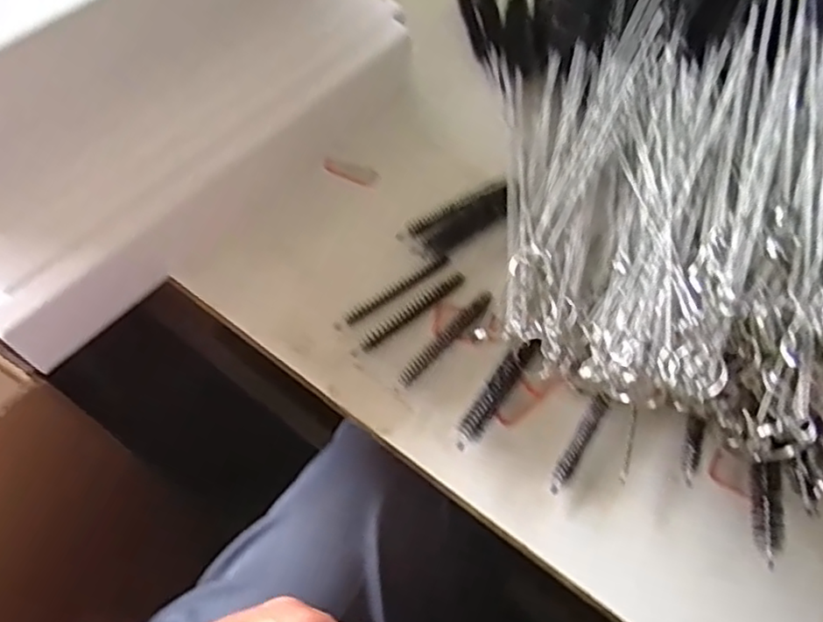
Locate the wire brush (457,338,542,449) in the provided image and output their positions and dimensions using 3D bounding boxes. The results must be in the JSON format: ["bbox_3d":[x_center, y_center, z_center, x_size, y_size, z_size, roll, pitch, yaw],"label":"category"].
[{"bbox_3d":[0.048,0.045,0.373,0.014,0.011,0.074,33,66,14],"label":"wire brush"}]

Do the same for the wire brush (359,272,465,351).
[{"bbox_3d":[0.001,-0.001,0.407,0.080,0.006,0.011,-36,70,-19],"label":"wire brush"}]

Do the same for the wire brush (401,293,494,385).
[{"bbox_3d":[0.021,0.016,0.394,0.009,0.007,0.078,40,68,16],"label":"wire brush"}]

